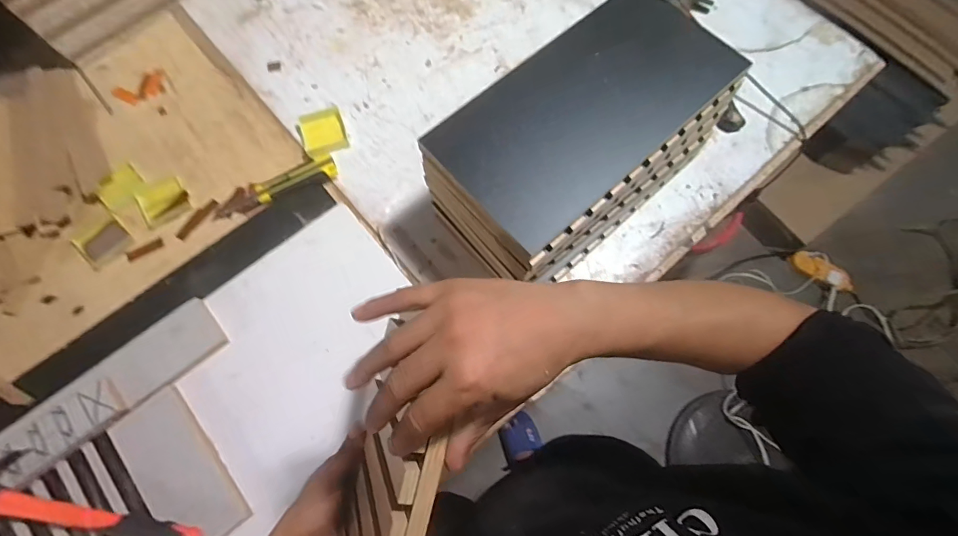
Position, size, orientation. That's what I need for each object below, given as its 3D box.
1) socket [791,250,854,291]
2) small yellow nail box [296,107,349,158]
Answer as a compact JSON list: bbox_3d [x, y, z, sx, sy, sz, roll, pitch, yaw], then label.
[{"bbox_3d":[1.106,0.007,1.443,0.202,0.040,0.081,28,74,9],"label":"socket"},{"bbox_3d":[-0.240,-0.208,0.695,0.068,0.011,0.076,-23,73,-7],"label":"small yellow nail box"}]

